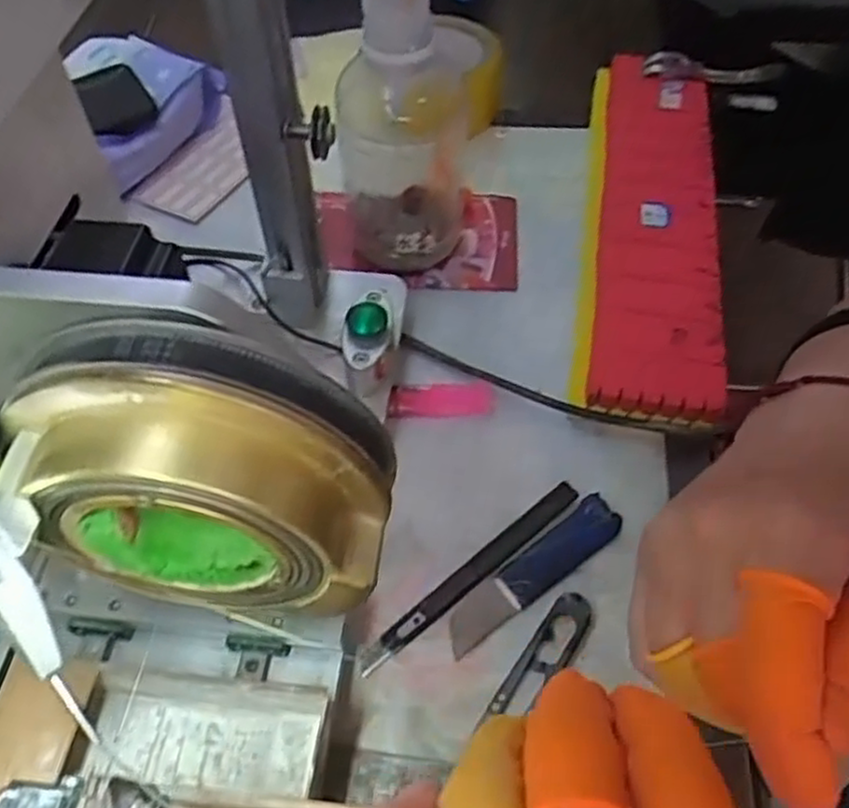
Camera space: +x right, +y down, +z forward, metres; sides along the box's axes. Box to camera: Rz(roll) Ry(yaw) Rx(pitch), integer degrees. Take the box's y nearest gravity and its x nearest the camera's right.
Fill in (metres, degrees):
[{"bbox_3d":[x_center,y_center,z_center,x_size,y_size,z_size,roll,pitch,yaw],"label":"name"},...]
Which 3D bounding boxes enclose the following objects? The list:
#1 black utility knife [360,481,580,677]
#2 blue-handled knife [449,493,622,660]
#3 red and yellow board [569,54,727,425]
[{"bbox_3d":[0.025,0.084,0.371,0.138,0.009,0.012,-35,62,-22],"label":"black utility knife"},{"bbox_3d":[0.054,0.083,0.371,0.106,0.004,0.023,-34,76,-17],"label":"blue-handled knife"},{"bbox_3d":[0.149,-0.123,0.498,0.082,0.036,0.308,8,55,6],"label":"red and yellow board"}]

